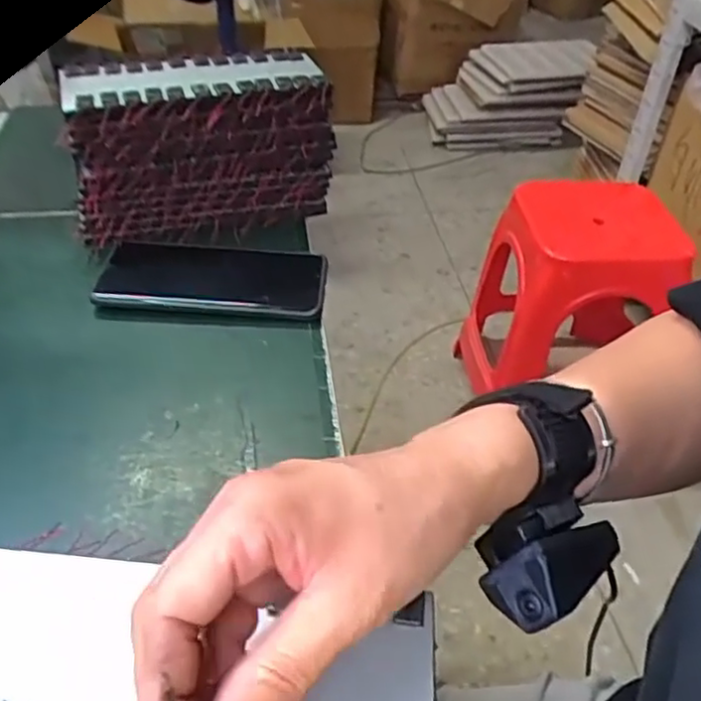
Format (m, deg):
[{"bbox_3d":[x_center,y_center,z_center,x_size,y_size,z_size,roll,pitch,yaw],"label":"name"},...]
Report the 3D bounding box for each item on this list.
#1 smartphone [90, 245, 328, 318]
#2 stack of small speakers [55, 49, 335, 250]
[{"bbox_3d":[-0.101,-0.052,0.511,0.162,0.013,0.075,0,43,-1],"label":"smartphone"},{"bbox_3d":[-0.122,-0.168,0.561,0.199,0.114,0.082,-15,45,-16],"label":"stack of small speakers"}]

